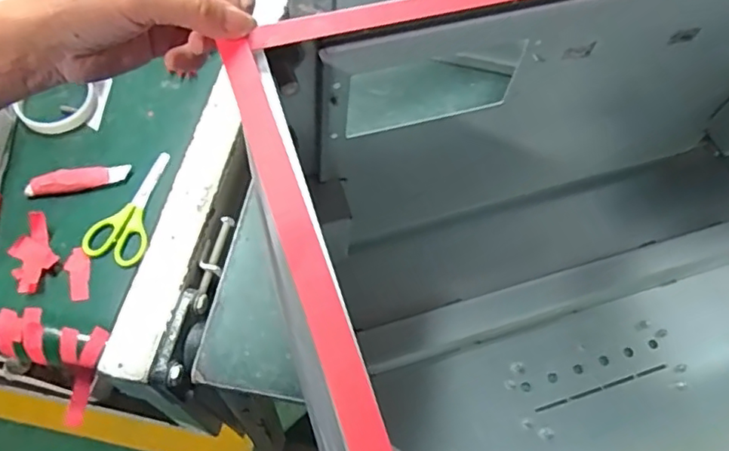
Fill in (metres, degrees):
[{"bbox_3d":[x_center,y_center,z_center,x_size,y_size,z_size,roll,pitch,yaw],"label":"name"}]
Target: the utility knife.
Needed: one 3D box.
[{"bbox_3d":[-0.294,-0.048,0.614,0.100,0.016,0.022,-13,65,-9],"label":"utility knife"}]

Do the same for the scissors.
[{"bbox_3d":[-0.237,-0.025,0.607,0.060,0.009,0.133,9,63,1],"label":"scissors"}]

